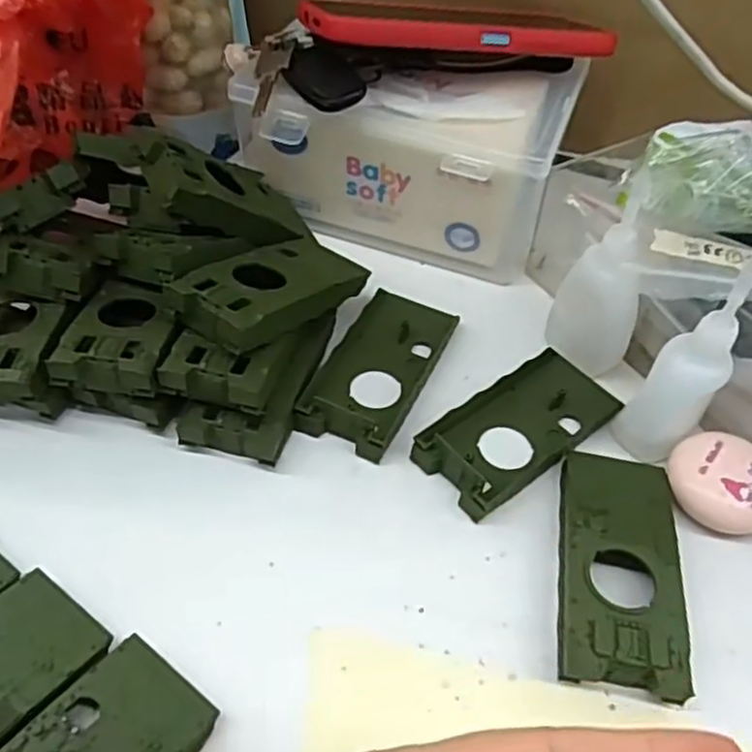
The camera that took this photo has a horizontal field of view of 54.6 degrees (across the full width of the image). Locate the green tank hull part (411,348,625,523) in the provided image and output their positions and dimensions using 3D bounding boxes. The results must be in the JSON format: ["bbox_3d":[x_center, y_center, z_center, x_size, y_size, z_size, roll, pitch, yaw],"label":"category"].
[{"bbox_3d":[0.070,0.024,0.350,0.104,0.017,0.046,-32,58,-28],"label":"green tank hull part"}]

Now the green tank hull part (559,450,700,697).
[{"bbox_3d":[0.100,0.078,0.302,0.046,0.020,0.104,10,49,4],"label":"green tank hull part"}]

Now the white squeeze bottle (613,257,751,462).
[{"bbox_3d":[0.135,-0.005,0.314,0.023,0.103,0.028,-30,57,-27],"label":"white squeeze bottle"}]

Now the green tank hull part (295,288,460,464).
[{"bbox_3d":[0.002,-0.004,0.370,0.046,0.017,0.100,22,50,14],"label":"green tank hull part"}]

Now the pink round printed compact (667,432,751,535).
[{"bbox_3d":[0.155,0.049,0.328,0.040,0.024,0.048,-34,59,-29],"label":"pink round printed compact"}]

